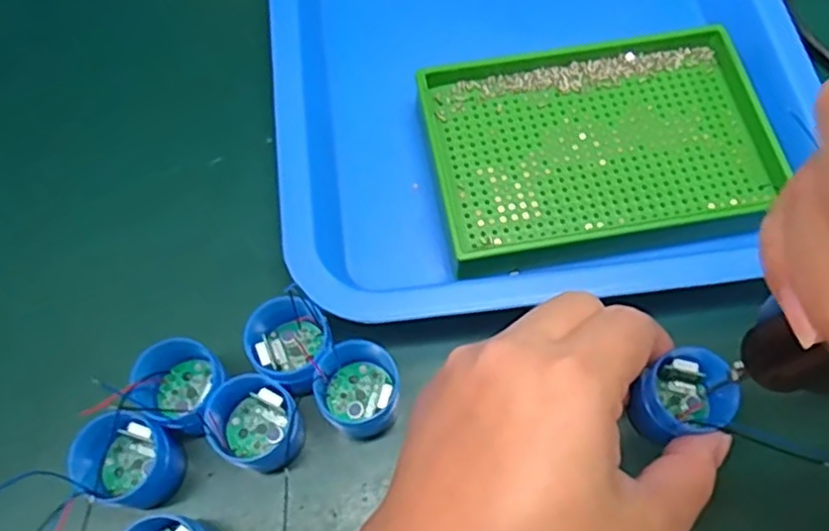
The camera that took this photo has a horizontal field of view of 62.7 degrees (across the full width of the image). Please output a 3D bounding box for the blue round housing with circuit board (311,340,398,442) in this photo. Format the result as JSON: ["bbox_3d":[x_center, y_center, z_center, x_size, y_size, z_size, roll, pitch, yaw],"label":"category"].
[{"bbox_3d":[-0.019,0.044,0.243,0.030,0.029,0.028,0,67,1],"label":"blue round housing with circuit board"}]

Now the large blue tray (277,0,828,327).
[{"bbox_3d":[0.051,-0.112,0.324,0.220,0.050,0.290,-7,67,-2],"label":"large blue tray"}]

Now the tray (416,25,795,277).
[{"bbox_3d":[0.077,-0.052,0.288,0.139,0.020,0.093,-13,67,-5],"label":"tray"}]

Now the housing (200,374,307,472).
[{"bbox_3d":[-0.056,0.055,0.239,0.029,0.028,0.030,0,67,1],"label":"housing"}]

